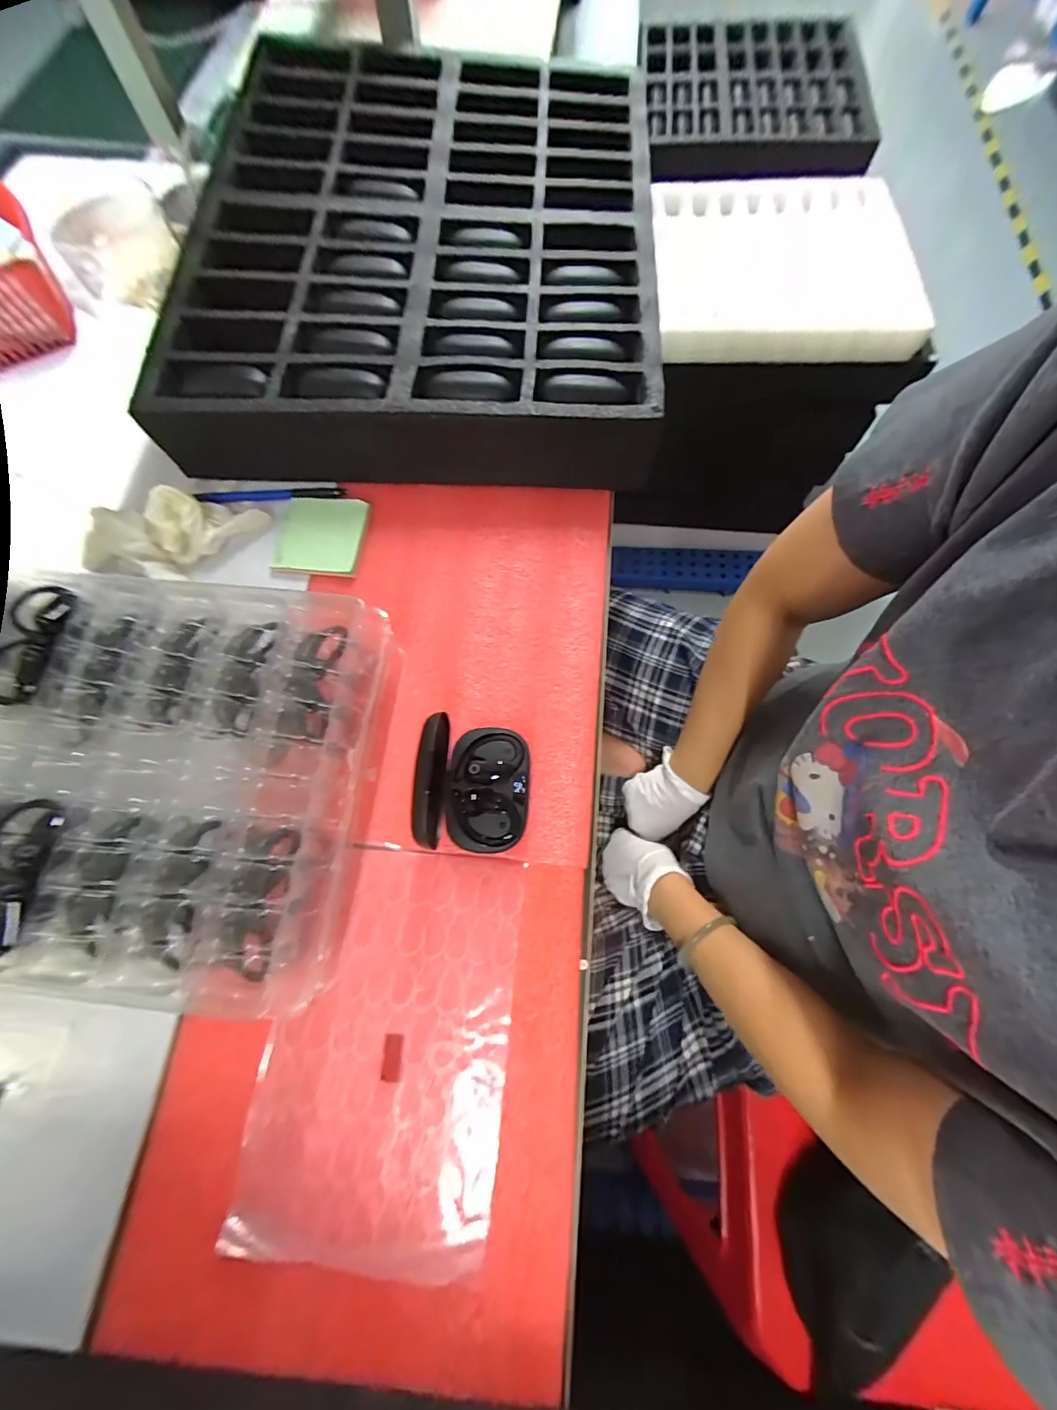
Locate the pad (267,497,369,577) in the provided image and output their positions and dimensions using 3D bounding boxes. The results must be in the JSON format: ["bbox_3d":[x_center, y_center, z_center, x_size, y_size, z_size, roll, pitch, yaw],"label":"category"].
[{"bbox_3d":[-0.188,-0.154,0.430,0.081,0.007,0.079,7,71,3],"label":"pad"}]

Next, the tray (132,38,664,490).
[{"bbox_3d":[-0.096,-0.496,0.498,0.425,0.076,0.551,1,71,1],"label":"tray"}]

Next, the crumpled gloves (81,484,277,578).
[{"bbox_3d":[-0.320,-0.147,0.412,0.166,0.036,0.084,-2,71,0],"label":"crumpled gloves"}]

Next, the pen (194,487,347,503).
[{"bbox_3d":[-0.240,-0.197,0.446,0.131,0.013,0.012,-5,71,-1],"label":"pen"}]

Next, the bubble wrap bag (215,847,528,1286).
[{"bbox_3d":[-0.090,0.215,0.310,0.152,0.004,0.226,6,71,3],"label":"bubble wrap bag"}]

